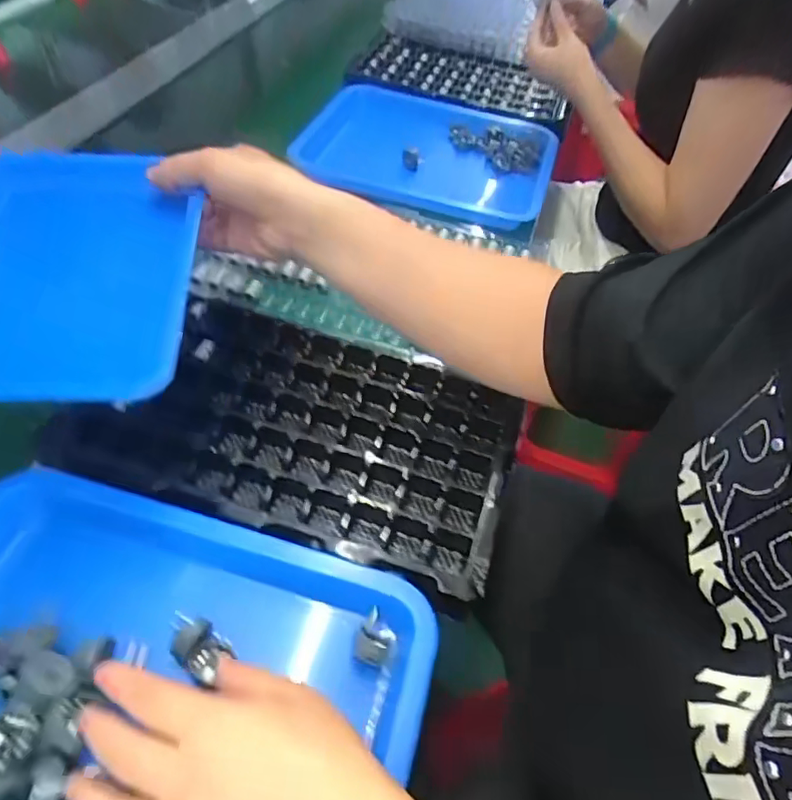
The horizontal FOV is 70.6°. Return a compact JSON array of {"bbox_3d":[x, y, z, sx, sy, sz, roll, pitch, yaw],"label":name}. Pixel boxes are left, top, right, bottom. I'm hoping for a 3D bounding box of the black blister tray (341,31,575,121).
[{"bbox_3d":[0.104,-0.541,0.939,0.341,0.036,0.245,8,51,3],"label":"black blister tray"}]

